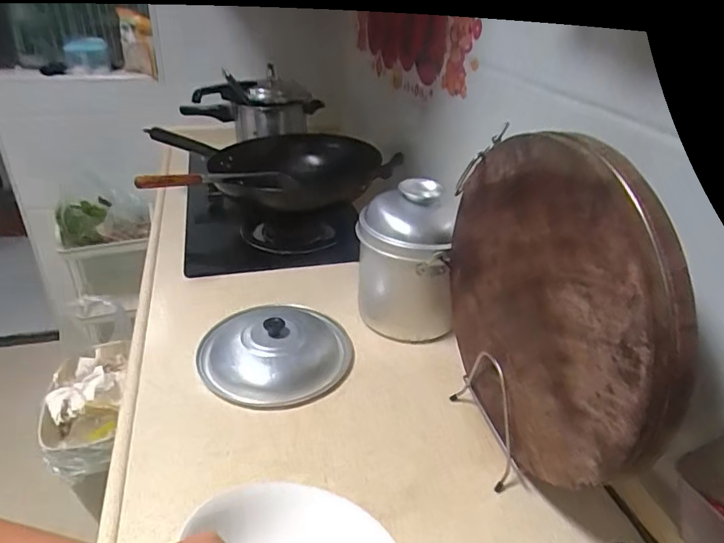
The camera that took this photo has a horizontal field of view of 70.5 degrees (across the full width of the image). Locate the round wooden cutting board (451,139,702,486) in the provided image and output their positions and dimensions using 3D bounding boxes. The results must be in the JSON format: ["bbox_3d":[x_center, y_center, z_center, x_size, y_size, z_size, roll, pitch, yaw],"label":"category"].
[{"bbox_3d":[0.192,0.034,0.570,0.043,0.351,0.362,-5,32,-12],"label":"round wooden cutting board"}]

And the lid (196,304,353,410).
[{"bbox_3d":[-0.138,0.109,0.819,0.233,0.064,0.243,2,31,-1],"label":"lid"}]

